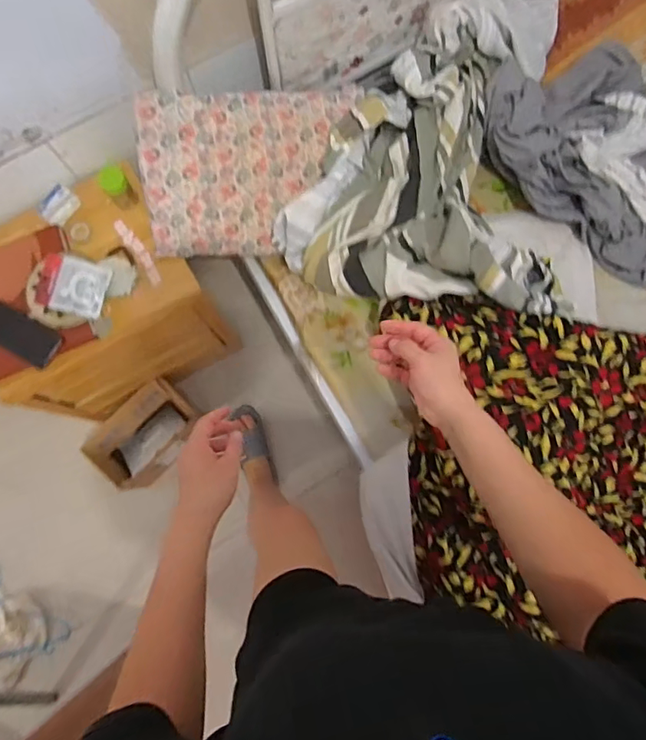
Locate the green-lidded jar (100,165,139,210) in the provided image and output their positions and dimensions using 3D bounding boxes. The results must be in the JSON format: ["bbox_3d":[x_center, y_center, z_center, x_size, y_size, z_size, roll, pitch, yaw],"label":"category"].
[{"bbox_3d":[-0.428,-0.381,1.059,0.053,0.081,0.051,0,80,1],"label":"green-lidded jar"}]

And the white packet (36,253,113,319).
[{"bbox_3d":[-0.494,-0.167,0.999,0.131,0.024,0.106,13,80,3],"label":"white packet"}]

